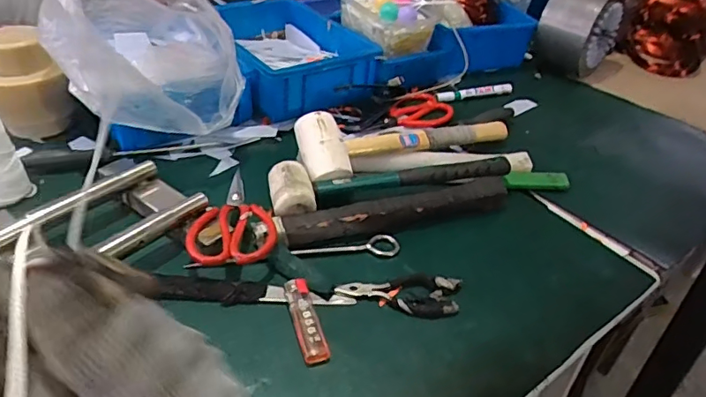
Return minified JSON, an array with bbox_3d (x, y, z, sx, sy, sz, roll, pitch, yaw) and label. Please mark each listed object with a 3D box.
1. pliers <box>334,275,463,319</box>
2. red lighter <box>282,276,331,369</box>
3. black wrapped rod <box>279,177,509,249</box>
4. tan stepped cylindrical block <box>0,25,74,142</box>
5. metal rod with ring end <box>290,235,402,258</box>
[{"bbox_3d":[0.048,0.095,0.516,0.120,0.011,0.048,-1,37,-6],"label":"pliers"},{"bbox_3d":[-0.042,0.109,0.483,0.023,0.011,0.091,-9,39,-17],"label":"red lighter"},{"bbox_3d":[0.054,0.014,0.599,0.266,0.026,0.041,-9,39,-16],"label":"black wrapped rod"},{"bbox_3d":[-0.417,-0.140,0.677,0.088,0.121,0.087,-22,44,-30],"label":"tan stepped cylindrical block"},{"bbox_3d":[-0.007,0.052,0.570,0.115,0.012,0.023,-3,37,-9],"label":"metal rod with ring end"}]

